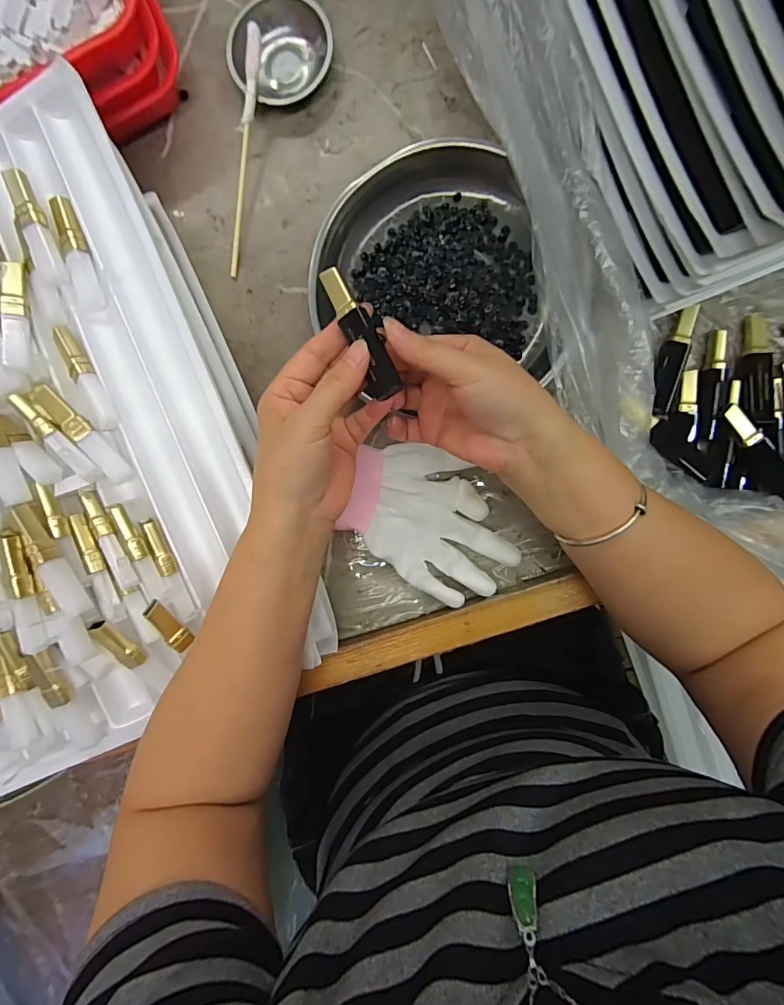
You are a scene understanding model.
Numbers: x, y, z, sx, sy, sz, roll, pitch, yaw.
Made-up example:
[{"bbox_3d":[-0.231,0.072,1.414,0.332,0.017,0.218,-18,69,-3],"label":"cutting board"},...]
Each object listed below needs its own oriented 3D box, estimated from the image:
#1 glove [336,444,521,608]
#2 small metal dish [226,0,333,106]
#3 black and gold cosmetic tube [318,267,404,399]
[{"bbox_3d":[0.031,0.014,0.365,0.140,0.015,0.103,35,95,2],"label":"glove"},{"bbox_3d":[-0.089,-0.354,0.359,0.077,0.025,0.068,-28,91,5],"label":"small metal dish"},{"bbox_3d":[-0.019,-0.101,0.272,0.019,0.013,0.080,-28,91,5],"label":"black and gold cosmetic tube"}]

